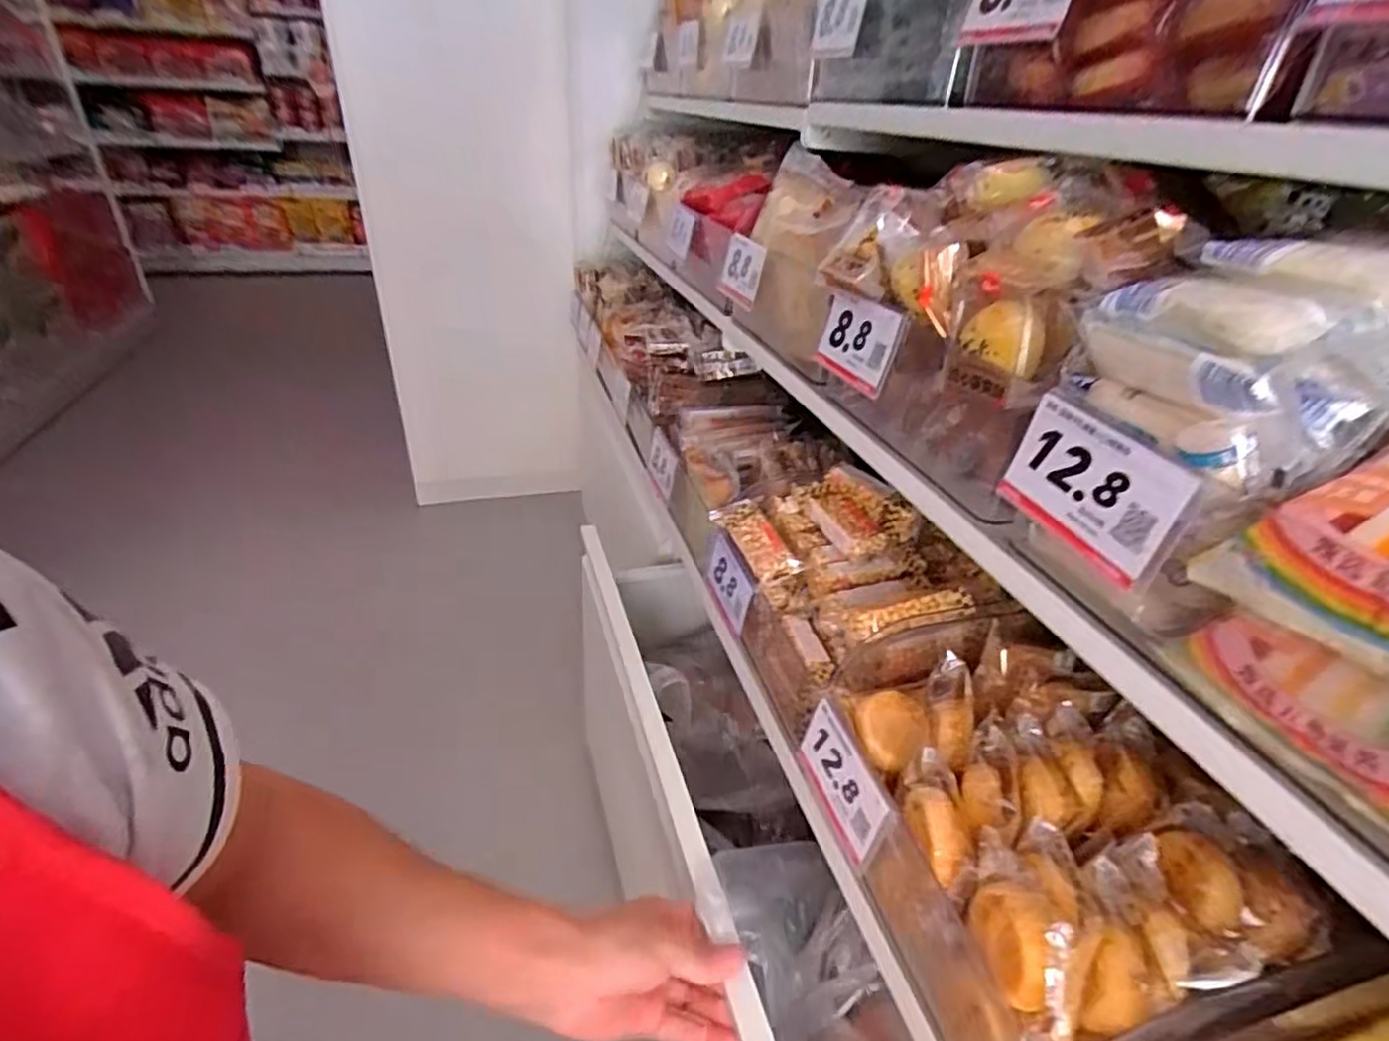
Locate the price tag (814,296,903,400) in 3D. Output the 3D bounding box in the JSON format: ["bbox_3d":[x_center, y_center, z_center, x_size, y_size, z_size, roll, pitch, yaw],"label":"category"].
[{"bbox_3d":[0.126,-0.136,0.523,0.010,0.060,0.097,-4,31,-22],"label":"price tag"}]

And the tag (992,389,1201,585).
[{"bbox_3d":[0.196,-0.015,0.337,0.009,0.063,0.093,-1,34,-20],"label":"tag"}]

